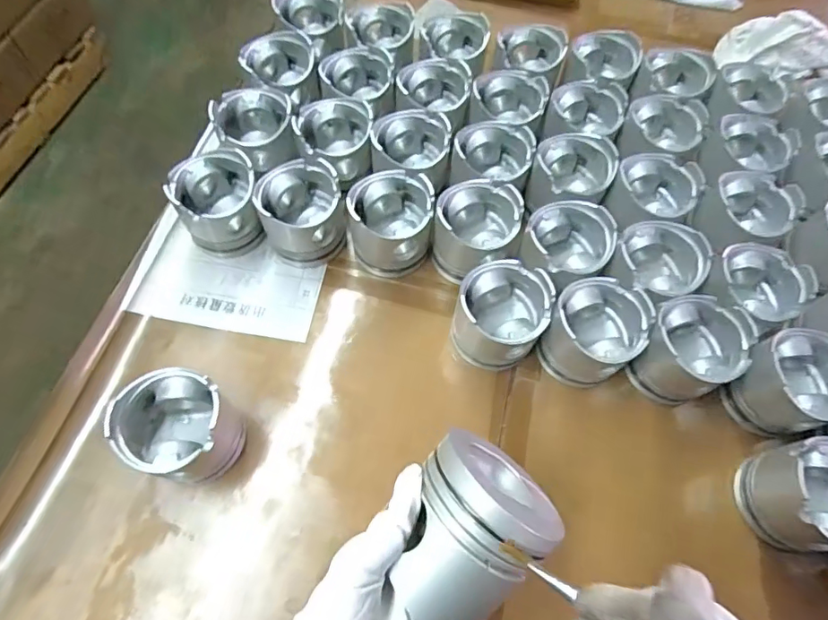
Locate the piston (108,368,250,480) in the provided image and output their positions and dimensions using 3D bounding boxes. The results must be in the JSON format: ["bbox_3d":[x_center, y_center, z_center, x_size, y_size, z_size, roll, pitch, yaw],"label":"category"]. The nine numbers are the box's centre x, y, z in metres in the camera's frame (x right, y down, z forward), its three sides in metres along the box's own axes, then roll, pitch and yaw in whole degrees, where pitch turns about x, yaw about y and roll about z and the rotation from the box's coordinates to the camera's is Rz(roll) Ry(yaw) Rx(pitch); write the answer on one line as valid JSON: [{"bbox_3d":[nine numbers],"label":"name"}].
[{"bbox_3d":[-0.210,0.109,0.466,0.091,0.088,0.084,0,65,-1],"label":"piston"}]

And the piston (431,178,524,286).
[{"bbox_3d":[0.069,-0.087,0.565,0.088,0.088,0.095,0,65,-1],"label":"piston"}]

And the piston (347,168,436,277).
[{"bbox_3d":[-0.026,-0.096,0.578,0.092,0.086,0.094,4,65,1],"label":"piston"}]

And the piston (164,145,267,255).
[{"bbox_3d":[-0.217,-0.120,0.574,0.091,0.086,0.086,-16,66,-8],"label":"piston"}]

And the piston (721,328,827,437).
[{"bbox_3d":[0.374,0.076,0.506,0.096,0.090,0.092,0,65,-1],"label":"piston"}]

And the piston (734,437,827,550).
[{"bbox_3d":[0.367,0.170,0.464,0.100,0.078,0.091,4,65,1],"label":"piston"}]

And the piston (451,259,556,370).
[{"bbox_3d":[0.089,0.004,0.518,0.089,0.075,0.094,0,65,-1],"label":"piston"}]

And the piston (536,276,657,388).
[{"bbox_3d":[0.183,0.025,0.522,0.088,0.089,0.090,0,65,-1],"label":"piston"}]

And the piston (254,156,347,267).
[{"bbox_3d":[-0.127,-0.109,0.574,0.092,0.088,0.086,0,65,-1],"label":"piston"}]

